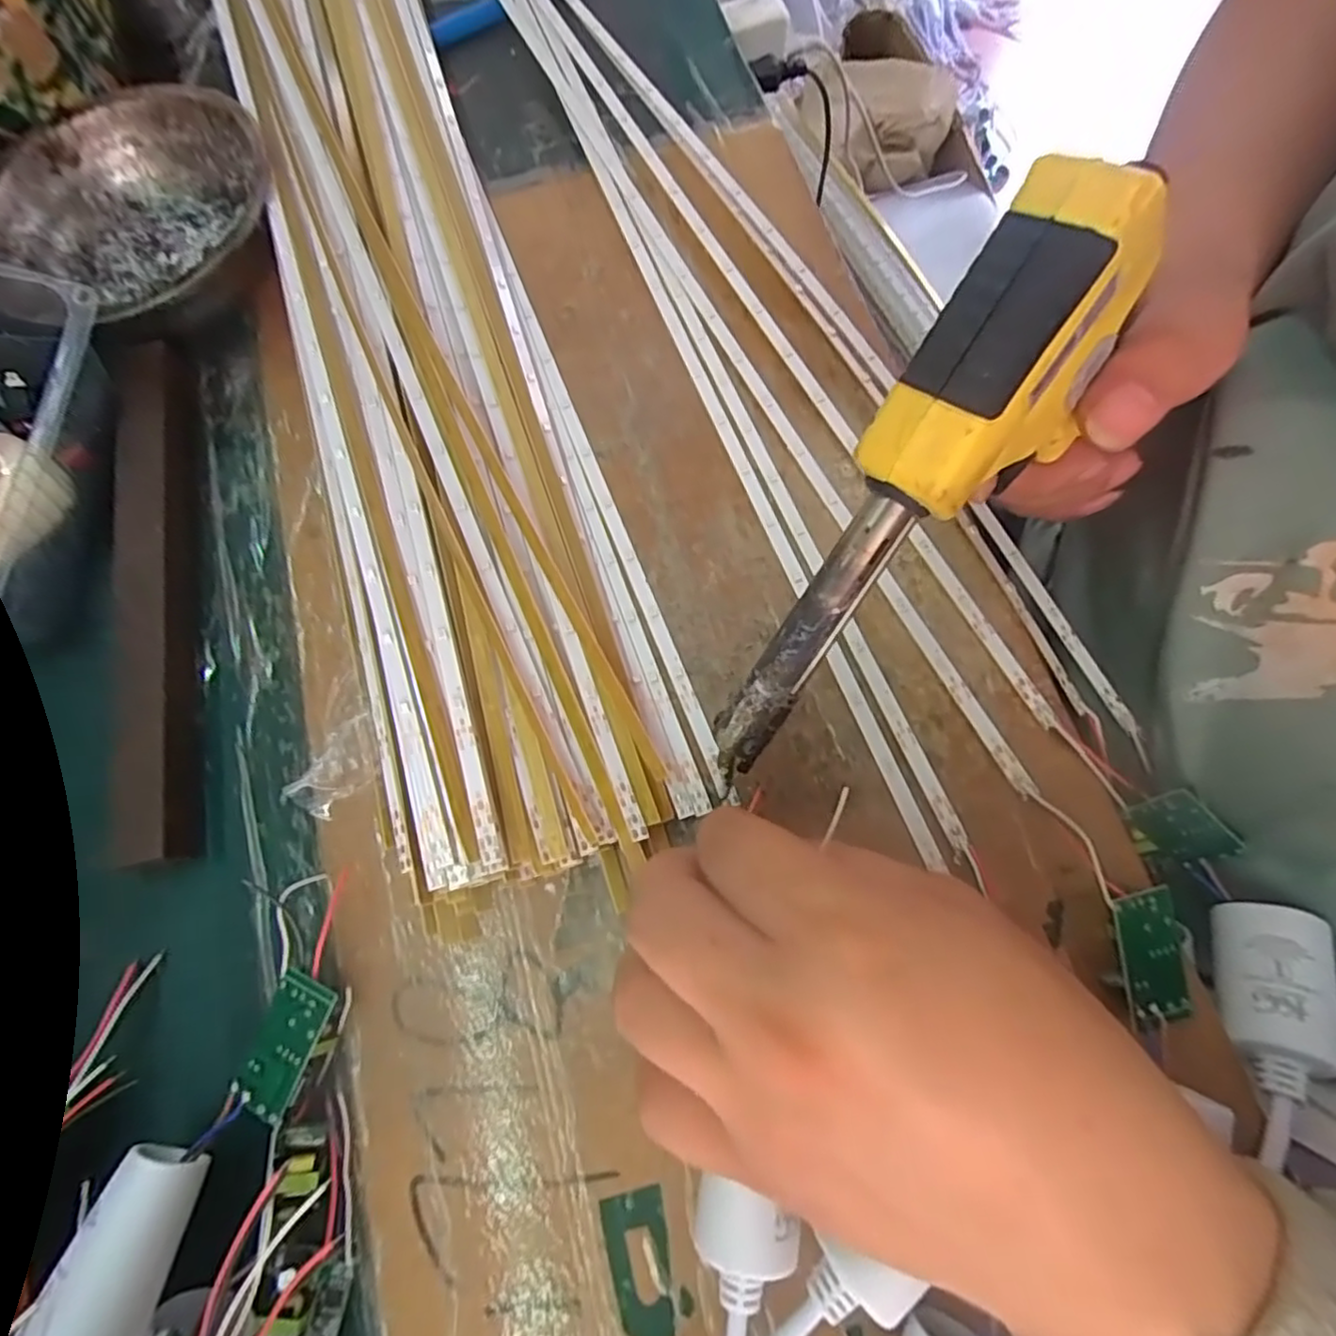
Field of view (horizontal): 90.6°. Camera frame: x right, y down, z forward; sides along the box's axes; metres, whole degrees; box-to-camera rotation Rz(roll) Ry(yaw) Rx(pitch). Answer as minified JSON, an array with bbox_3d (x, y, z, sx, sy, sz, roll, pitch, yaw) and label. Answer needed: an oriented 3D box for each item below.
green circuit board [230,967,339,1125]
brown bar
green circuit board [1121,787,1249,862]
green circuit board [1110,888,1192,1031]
[{"bbox_3d":[-0.116,0.115,0.204,0.020,0.014,0.038,21,74,8],"label":"green circuit board"},{"bbox_3d":[-0.202,-0.040,0.254,0.023,0.016,0.223,-13,73,-3],"label":"brown bar"},{"bbox_3d":[0.174,0.054,0.223,0.033,0.020,0.004,39,36,-13],"label":"green circuit board"},{"bbox_3d":[0.143,0.085,0.195,0.020,0.004,0.037,-8,87,-8],"label":"green circuit board"}]

